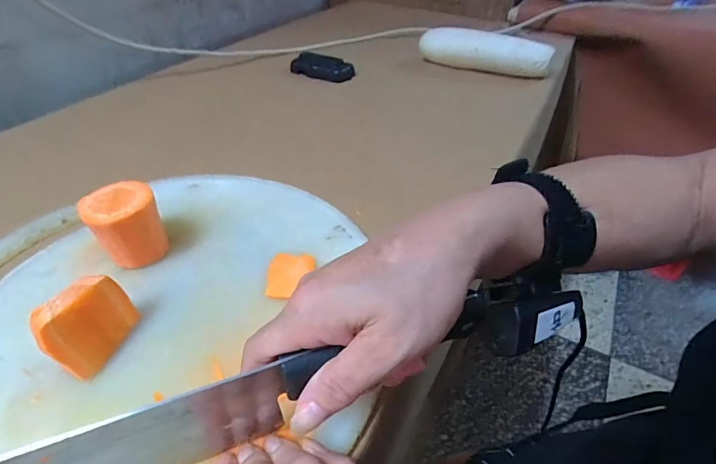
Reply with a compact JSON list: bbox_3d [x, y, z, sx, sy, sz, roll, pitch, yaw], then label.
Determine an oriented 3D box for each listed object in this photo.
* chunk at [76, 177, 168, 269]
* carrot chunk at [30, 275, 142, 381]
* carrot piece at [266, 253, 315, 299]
[{"bbox_3d":[-0.185,-0.005,0.335,0.049,0.054,0.053,-24,48,-26],"label":"chunk"},{"bbox_3d":[-0.172,0.059,0.266,0.028,0.047,0.055,11,43,10],"label":"carrot chunk"},{"bbox_3d":[-0.053,0.033,0.329,0.035,0.007,0.044,-1,42,-2],"label":"carrot piece"}]

